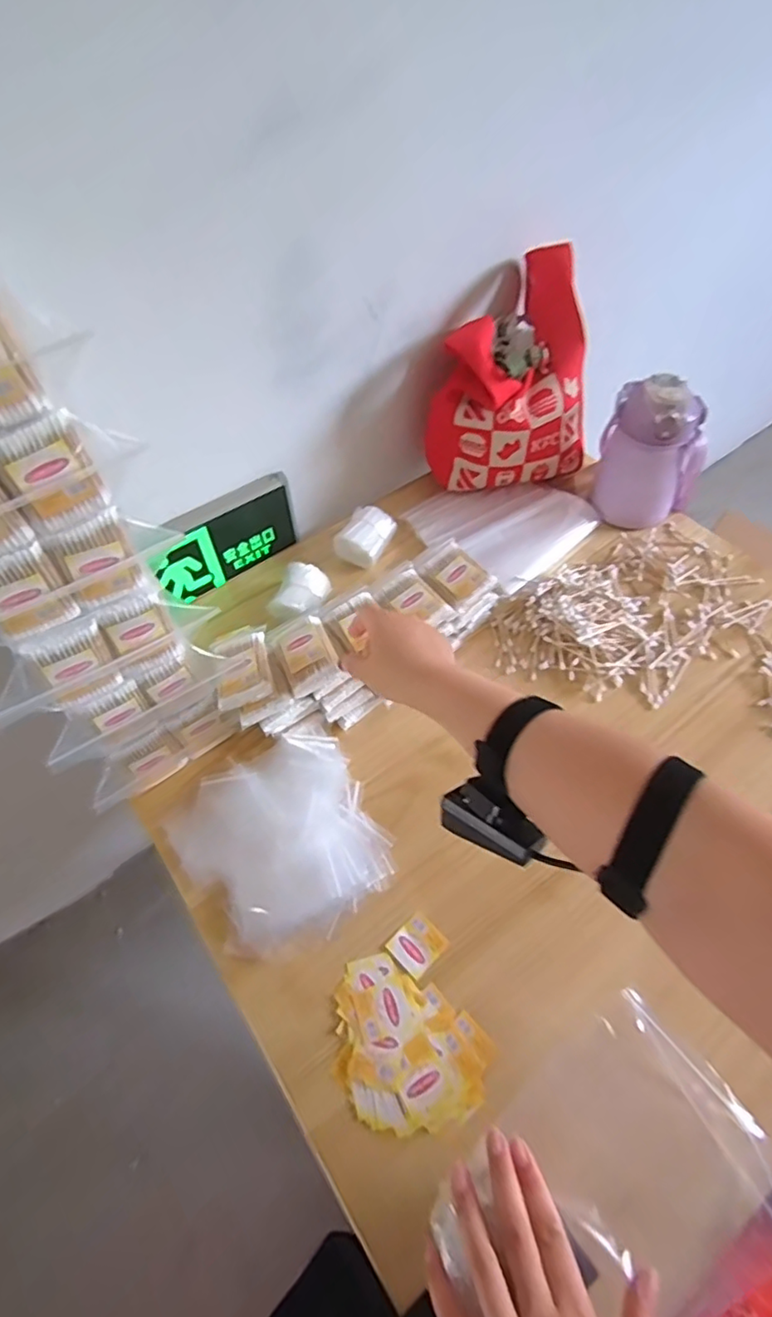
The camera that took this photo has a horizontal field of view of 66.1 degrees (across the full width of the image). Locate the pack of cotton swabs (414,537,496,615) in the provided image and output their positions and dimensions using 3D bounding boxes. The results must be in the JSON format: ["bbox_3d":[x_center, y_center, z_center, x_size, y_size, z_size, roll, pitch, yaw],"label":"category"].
[{"bbox_3d":[0.073,-0.097,0.663,0.059,0.020,0.092,-34,58,-18],"label":"pack of cotton swabs"}]

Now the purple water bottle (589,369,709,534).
[{"bbox_3d":[0.344,-0.267,0.756,0.125,0.168,0.108,13,56,14],"label":"purple water bottle"}]

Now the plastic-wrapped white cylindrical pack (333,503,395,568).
[{"bbox_3d":[-0.027,-0.161,0.780,0.055,0.042,0.078,21,58,19],"label":"plastic-wrapped white cylindrical pack"}]

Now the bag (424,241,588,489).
[{"bbox_3d":[0.163,-0.375,0.798,0.213,0.217,0.200,0,54,5],"label":"bag"}]

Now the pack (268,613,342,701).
[{"bbox_3d":[-0.082,-0.006,0.613,0.055,0.030,0.070,-24,55,-12],"label":"pack"}]

